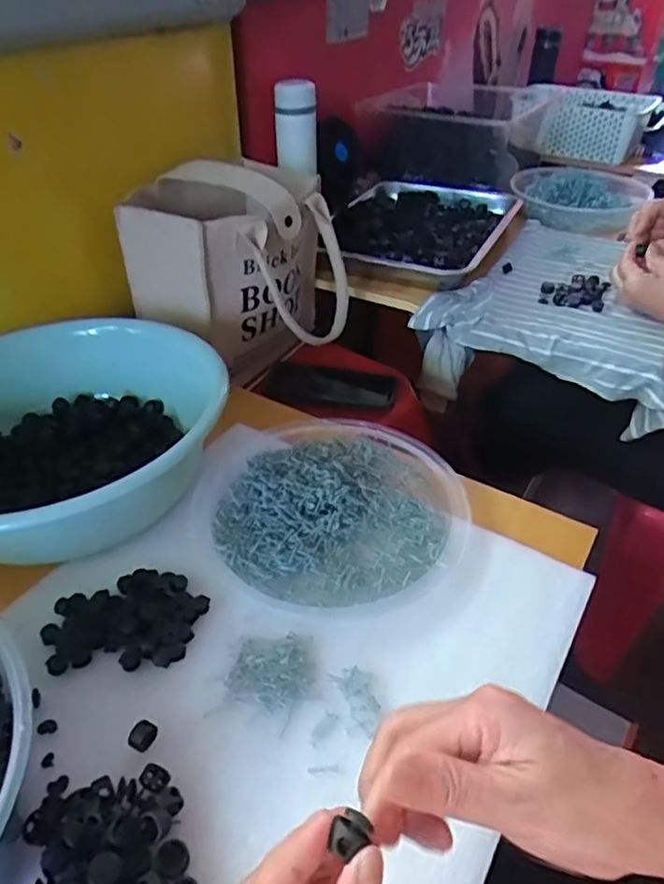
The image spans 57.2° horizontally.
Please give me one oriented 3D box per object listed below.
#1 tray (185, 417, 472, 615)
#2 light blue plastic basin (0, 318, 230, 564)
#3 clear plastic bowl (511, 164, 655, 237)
[{"bbox_3d":[-0.005,0.054,0.564,0.245,0.027,0.231,1,39,-1],"label":"tray"},{"bbox_3d":[-0.245,-0.007,0.575,0.297,0.093,0.250,-18,43,-22],"label":"light blue plastic basin"},{"bbox_3d":[0.398,-0.400,0.979,0.204,0.052,0.210,1,39,-1],"label":"clear plastic bowl"}]

